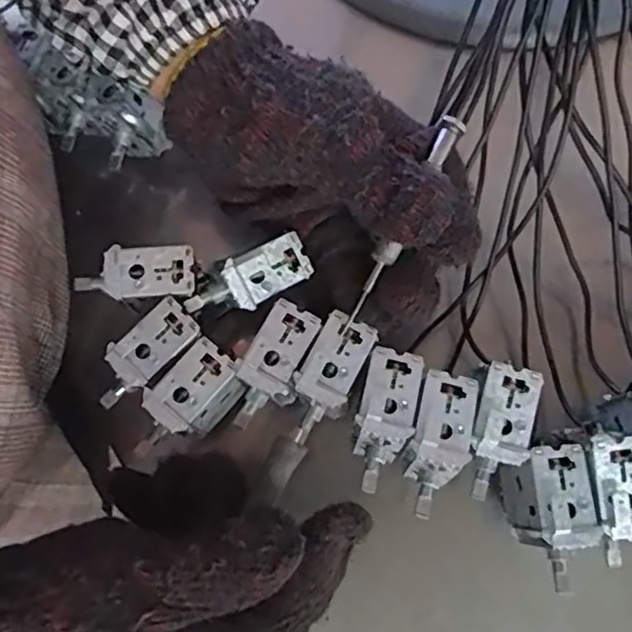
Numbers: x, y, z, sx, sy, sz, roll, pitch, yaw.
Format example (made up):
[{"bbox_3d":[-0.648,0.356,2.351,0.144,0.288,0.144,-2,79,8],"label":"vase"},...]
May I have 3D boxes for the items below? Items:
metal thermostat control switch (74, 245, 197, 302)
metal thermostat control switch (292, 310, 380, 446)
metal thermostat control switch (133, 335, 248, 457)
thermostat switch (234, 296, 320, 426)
[{"bbox_3d":[-0.079,-0.019,0.273,0.049,0.007,0.022,-3,74,1],"label":"metal thermostat control switch"},{"bbox_3d":[0.005,0.027,0.263,0.022,0.015,0.055,24,81,9],"label":"metal thermostat control switch"},{"bbox_3d":[-0.055,0.037,0.271,0.025,0.032,0.051,41,79,12],"label":"metal thermostat control switch"},{"bbox_3d":[-0.018,0.022,0.265,0.024,0.018,0.055,25,90,9],"label":"thermostat switch"}]

